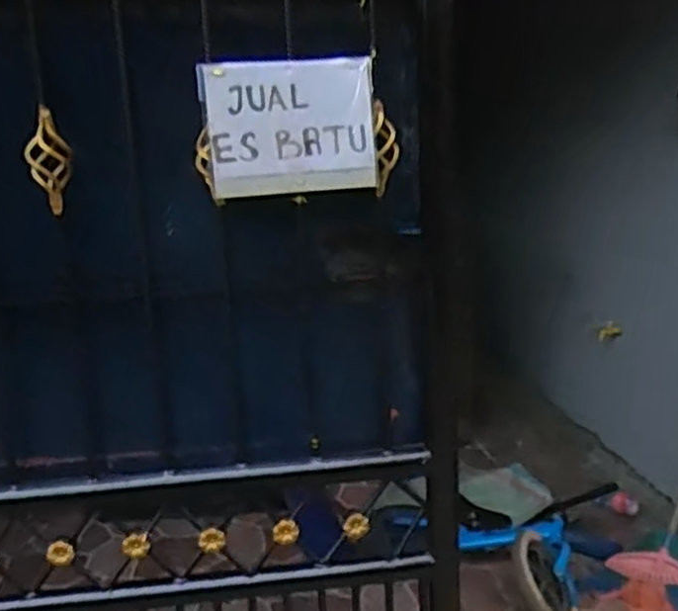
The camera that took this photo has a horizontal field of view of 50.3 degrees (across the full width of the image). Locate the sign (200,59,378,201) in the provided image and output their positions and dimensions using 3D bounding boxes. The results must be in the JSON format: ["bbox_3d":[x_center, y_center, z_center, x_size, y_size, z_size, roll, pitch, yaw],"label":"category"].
[{"bbox_3d":[-0.069,-0.255,1.040,0.241,0.186,0.014,-5,16,-10],"label":"sign"}]

